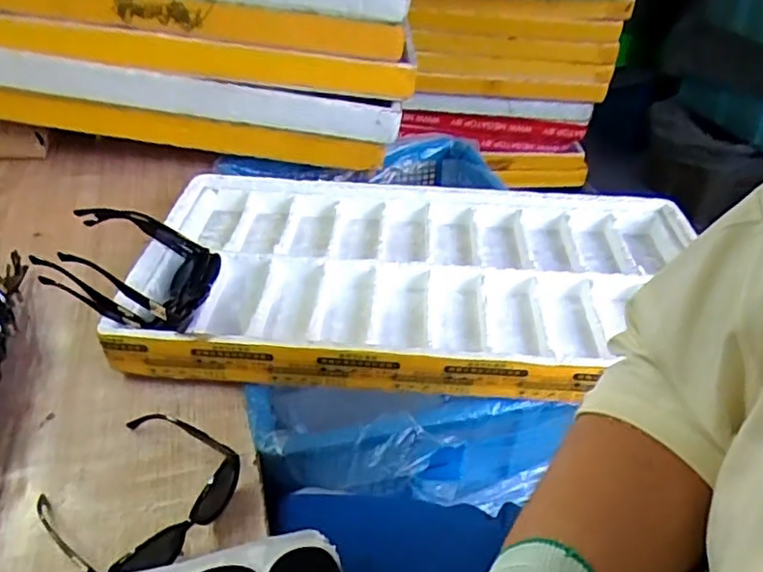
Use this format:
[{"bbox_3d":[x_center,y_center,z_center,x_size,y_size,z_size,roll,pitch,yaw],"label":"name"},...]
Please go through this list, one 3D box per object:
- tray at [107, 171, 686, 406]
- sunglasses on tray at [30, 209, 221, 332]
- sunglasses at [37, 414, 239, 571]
[{"bbox_3d":[0.064,-0.014,0.774,0.673,0.078,0.375,3,39,1],"label":"tray"},{"bbox_3d":[-0.283,-0.022,0.684,0.176,0.068,0.159,25,33,-14],"label":"sunglasses on tray"},{"bbox_3d":[-0.220,0.182,0.536,0.146,0.042,0.148,22,43,23],"label":"sunglasses"}]

